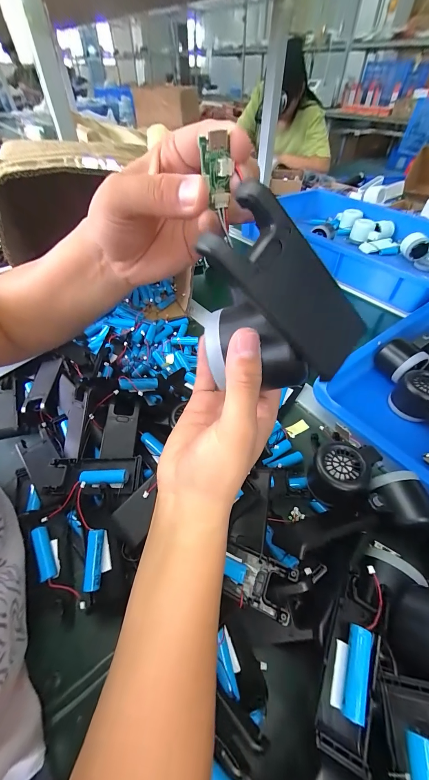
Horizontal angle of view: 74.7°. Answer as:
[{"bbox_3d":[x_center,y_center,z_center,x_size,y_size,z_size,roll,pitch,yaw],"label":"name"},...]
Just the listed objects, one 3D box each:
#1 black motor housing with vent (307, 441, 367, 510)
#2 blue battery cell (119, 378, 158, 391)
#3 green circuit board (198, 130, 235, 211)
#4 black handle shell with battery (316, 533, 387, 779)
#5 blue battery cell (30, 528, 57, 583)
[{"bbox_3d":[0.136,0.096,0.310,0.055,0.059,0.050,0,49,0],"label":"black motor housing with vent"},{"bbox_3d":[-0.098,-0.008,0.367,0.049,0.017,0.014,0,46,-24],"label":"blue battery cell"},{"bbox_3d":[0.002,-0.102,0.133,0.013,0.027,0.004,-1,46,8],"label":"green circuit board"},{"bbox_3d":[0.105,0.179,0.211,0.039,0.031,0.134,18,51,16],"label":"black handle shell with battery"},{"bbox_3d":[-0.169,0.161,0.276,0.017,0.014,0.048,-21,66,-17],"label":"blue battery cell"}]

